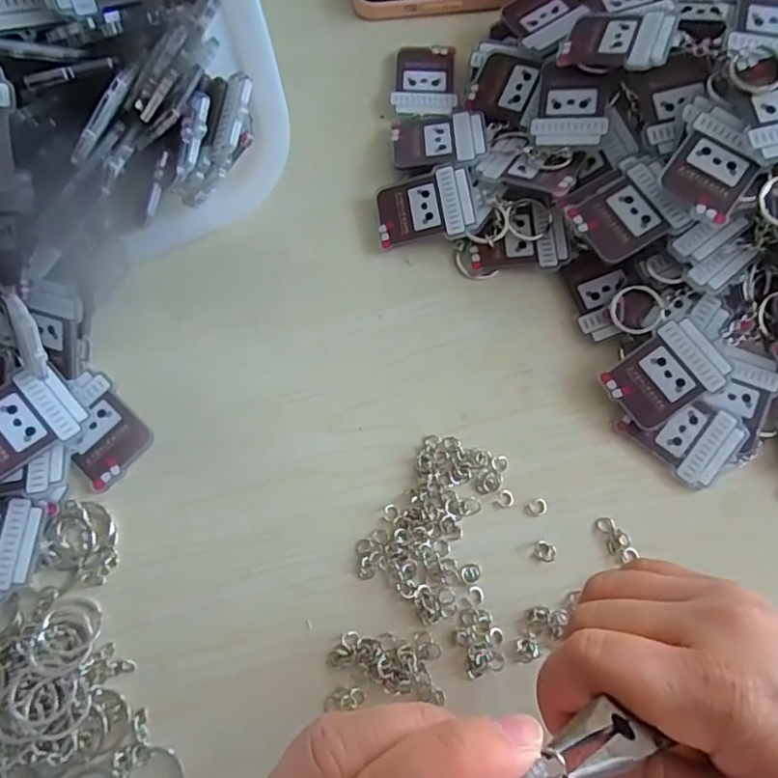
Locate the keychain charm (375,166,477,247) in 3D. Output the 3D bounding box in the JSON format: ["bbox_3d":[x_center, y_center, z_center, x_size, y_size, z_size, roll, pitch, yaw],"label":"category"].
[{"bbox_3d":[0.019,-0.097,0.317,0.052,0.004,0.039,-10,78,10],"label":"keychain charm"}]

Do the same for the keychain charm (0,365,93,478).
[{"bbox_3d":[-0.168,0.015,0.267,0.053,0.009,0.039,-32,82,-23],"label":"keychain charm"}]

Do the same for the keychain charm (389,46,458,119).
[{"bbox_3d":[0.021,-0.181,0.347,0.037,0.004,0.052,0,74,-2],"label":"keychain charm"}]

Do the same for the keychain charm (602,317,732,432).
[{"bbox_3d":[0.135,-0.007,0.288,0.052,0.004,0.037,-38,78,8],"label":"keychain charm"}]

